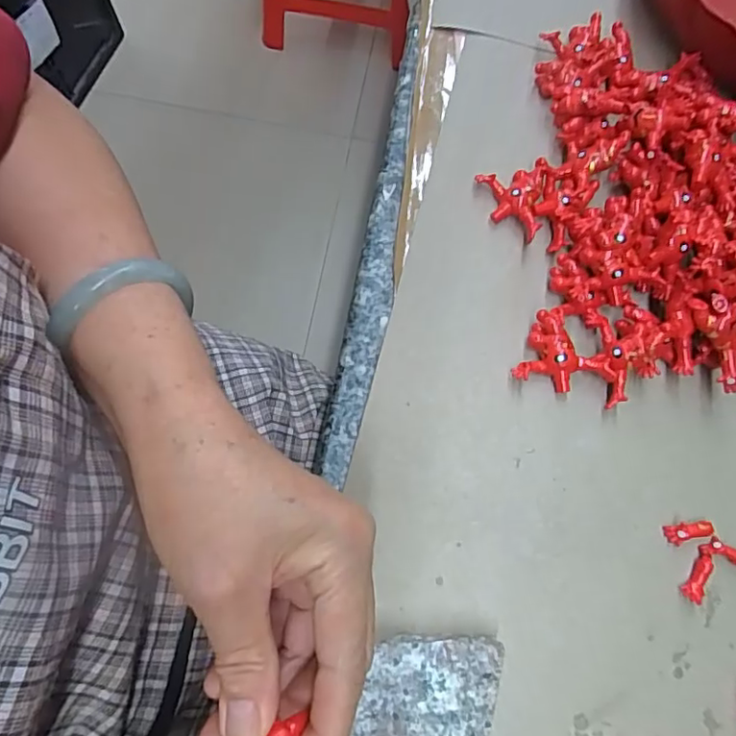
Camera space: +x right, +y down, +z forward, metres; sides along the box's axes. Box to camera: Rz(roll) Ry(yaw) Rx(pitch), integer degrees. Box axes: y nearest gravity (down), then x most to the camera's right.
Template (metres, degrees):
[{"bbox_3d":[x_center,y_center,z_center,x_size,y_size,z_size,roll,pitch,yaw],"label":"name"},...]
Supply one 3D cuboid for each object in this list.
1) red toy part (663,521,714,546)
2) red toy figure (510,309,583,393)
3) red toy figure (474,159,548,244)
[{"bbox_3d":[0.156,0.079,0.272,0.022,0.007,0.010,-9,75,-6],"label":"red toy part"},{"bbox_3d":[0.097,-0.008,0.294,0.030,0.012,0.042,27,74,5],"label":"red toy figure"},{"bbox_3d":[0.084,-0.093,0.319,0.036,0.016,0.041,-9,74,-5],"label":"red toy figure"}]

